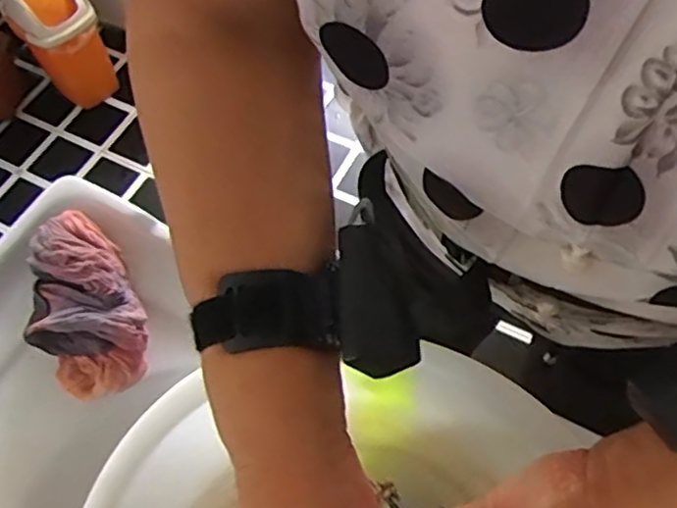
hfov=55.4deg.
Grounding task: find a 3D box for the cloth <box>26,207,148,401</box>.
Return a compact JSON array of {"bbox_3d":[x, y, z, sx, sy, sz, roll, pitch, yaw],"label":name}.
[{"bbox_3d":[-0.212,0.039,0.529,0.085,0.051,0.149,-25,63,-12],"label":"cloth"}]

